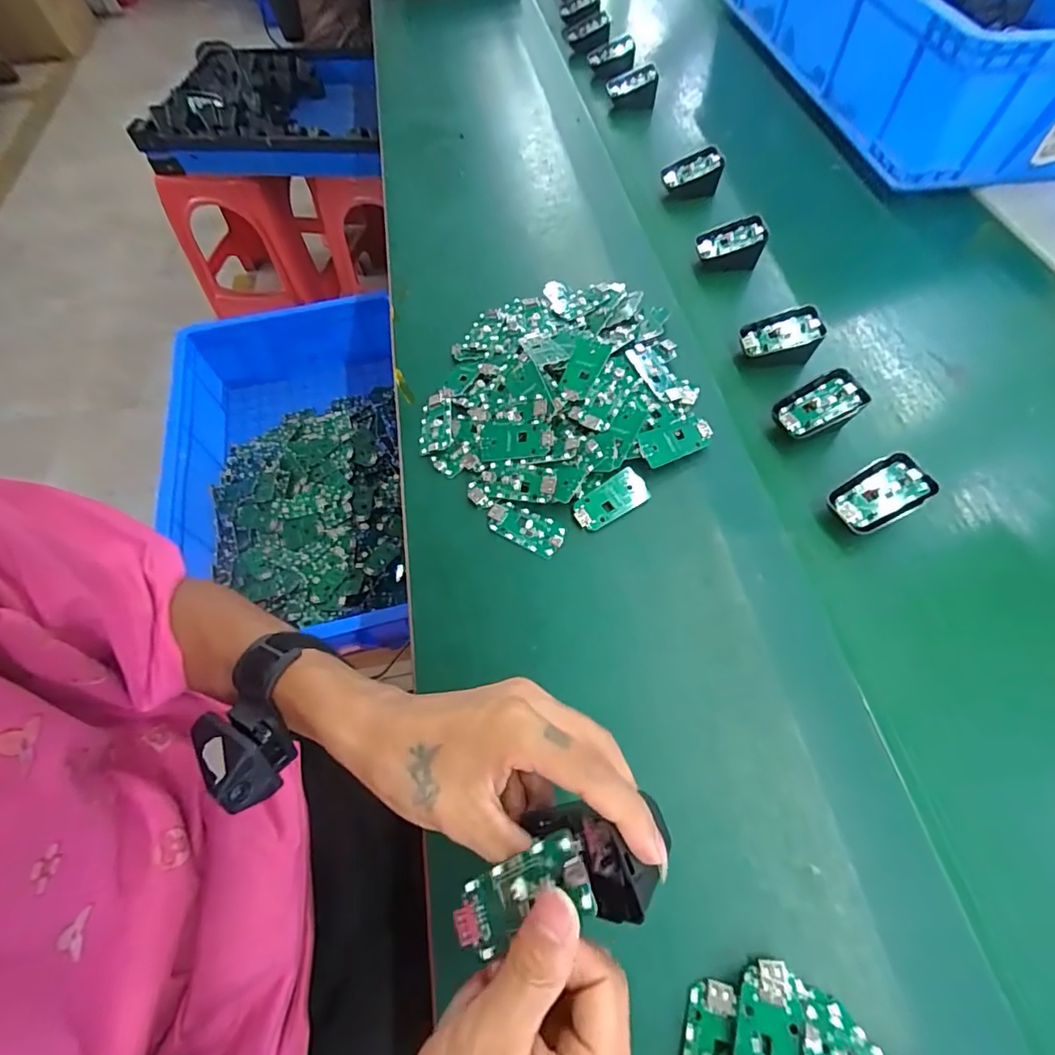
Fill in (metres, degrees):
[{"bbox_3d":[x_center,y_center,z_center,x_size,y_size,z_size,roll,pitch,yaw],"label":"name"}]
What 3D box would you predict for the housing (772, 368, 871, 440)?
[{"bbox_3d":[0.249,-0.099,0.457,0.068,0.044,0.041,-21,62,-8],"label":"housing"}]

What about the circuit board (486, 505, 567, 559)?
[{"bbox_3d":[-0.002,0.001,0.427,0.065,0.007,0.030,26,66,16],"label":"circuit board"}]

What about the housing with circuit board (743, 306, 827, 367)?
[{"bbox_3d":[0.237,-0.178,0.499,0.063,0.048,0.039,1,61,4],"label":"housing with circuit board"}]

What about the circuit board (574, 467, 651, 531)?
[{"bbox_3d":[0.069,-0.021,0.426,0.063,0.008,0.031,-33,65,-14],"label":"circuit board"}]

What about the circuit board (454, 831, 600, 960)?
[{"bbox_3d":[-0.002,0.158,0.223,0.063,0.007,0.031,-35,63,9],"label":"circuit board"}]

